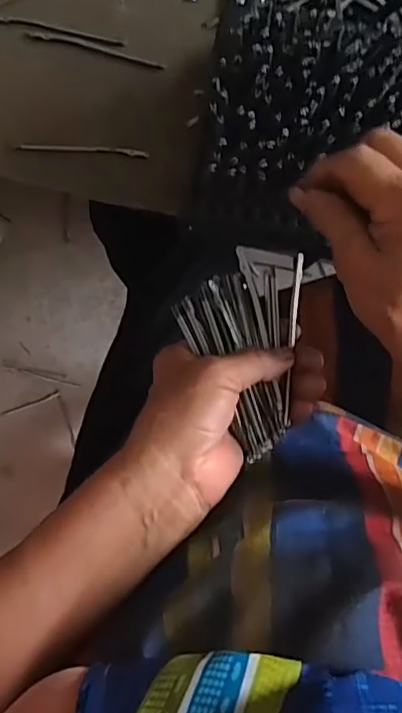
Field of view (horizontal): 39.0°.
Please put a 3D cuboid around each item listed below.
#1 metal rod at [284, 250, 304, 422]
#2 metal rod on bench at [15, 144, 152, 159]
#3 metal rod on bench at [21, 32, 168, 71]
[{"bbox_3d":[0.057,-0.012,0.348,0.005,0.006,0.107,6,84,-3],"label":"metal rod"},{"bbox_3d":[-0.092,-0.163,0.446,0.100,0.006,0.008,3,94,-3],"label":"metal rod on bench"},{"bbox_3d":[-0.081,-0.238,0.440,0.107,0.004,0.006,12,93,-4],"label":"metal rod on bench"}]

